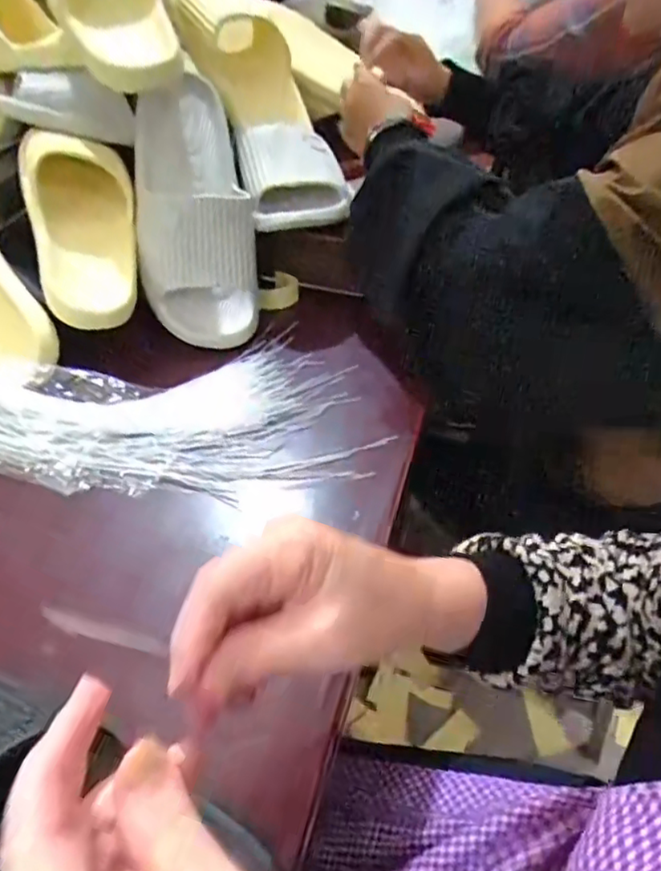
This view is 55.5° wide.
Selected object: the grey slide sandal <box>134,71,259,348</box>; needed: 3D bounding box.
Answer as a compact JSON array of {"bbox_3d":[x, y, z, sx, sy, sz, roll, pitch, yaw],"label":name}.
[{"bbox_3d":[-0.133,-0.219,0.612,0.109,0.071,0.250,-7,87,-13],"label":"grey slide sandal"}]

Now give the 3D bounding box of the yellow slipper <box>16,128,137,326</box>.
[{"bbox_3d":[-0.227,-0.202,0.586,0.097,0.087,0.199,-7,60,-26],"label":"yellow slipper"}]

